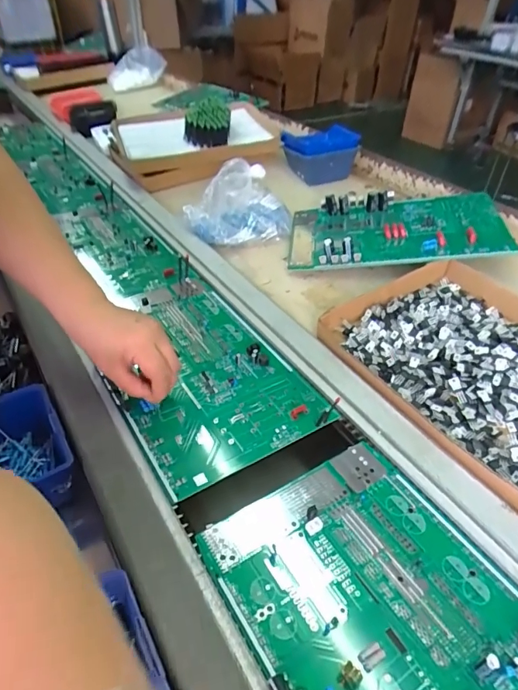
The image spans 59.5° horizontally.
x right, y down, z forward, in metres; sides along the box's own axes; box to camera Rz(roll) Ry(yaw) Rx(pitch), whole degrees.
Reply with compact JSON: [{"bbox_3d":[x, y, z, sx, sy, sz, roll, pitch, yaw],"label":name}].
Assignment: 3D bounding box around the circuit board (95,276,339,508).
[{"bbox_3d":[-0.080,0.016,0.516,0.181,0.017,0.310,-19,44,-27],"label":"circuit board"}]

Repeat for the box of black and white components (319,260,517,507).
[{"bbox_3d":[0.248,0.016,0.493,0.255,0.040,0.312,-19,44,-27],"label":"box of black and white components"}]

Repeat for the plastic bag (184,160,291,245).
[{"bbox_3d":[-0.031,-0.227,0.733,0.165,0.088,0.103,-9,40,-17],"label":"plastic bag"}]

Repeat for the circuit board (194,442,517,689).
[{"bbox_3d":[0.108,0.205,0.297,0.178,0.017,0.304,-19,44,-28],"label":"circuit board"}]

